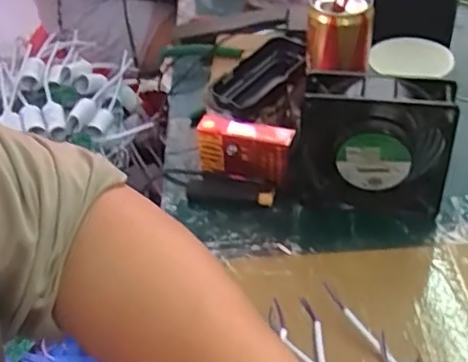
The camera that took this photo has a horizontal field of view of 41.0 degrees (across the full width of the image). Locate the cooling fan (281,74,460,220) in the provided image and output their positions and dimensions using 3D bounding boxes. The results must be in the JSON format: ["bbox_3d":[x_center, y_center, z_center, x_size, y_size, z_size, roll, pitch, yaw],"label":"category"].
[{"bbox_3d":[0.110,-0.029,0.530,0.135,0.121,0.041,5,41,15],"label":"cooling fan"}]

